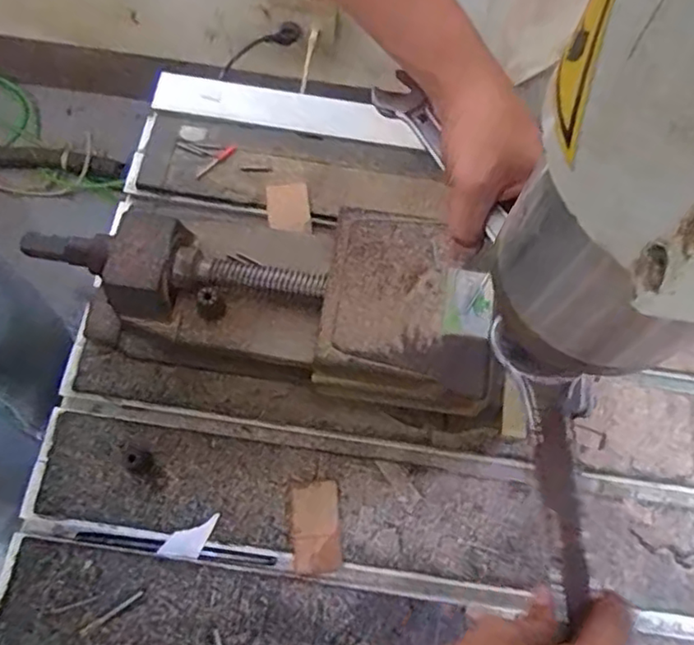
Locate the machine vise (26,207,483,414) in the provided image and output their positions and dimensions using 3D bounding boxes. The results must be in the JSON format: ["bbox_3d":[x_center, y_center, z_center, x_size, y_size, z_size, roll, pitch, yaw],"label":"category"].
[{"bbox_3d":[-0.054,-0.020,0.506,0.337,0.112,0.133,14,69,3],"label":"machine vise"}]

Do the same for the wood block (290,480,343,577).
[{"bbox_3d":[-0.025,0.160,0.491,0.036,0.004,0.067,-2,69,-3],"label":"wood block"}]

